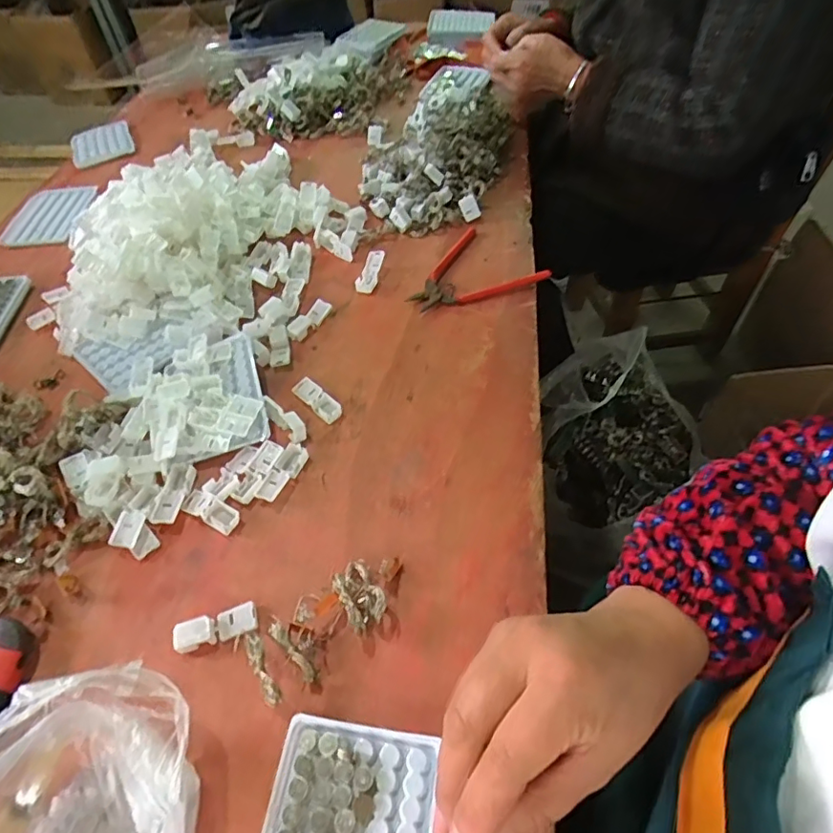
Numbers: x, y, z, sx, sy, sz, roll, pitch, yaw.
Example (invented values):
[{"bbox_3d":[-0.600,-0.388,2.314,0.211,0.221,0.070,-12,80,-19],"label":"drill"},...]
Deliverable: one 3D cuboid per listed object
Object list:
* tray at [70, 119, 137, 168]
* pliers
[{"bbox_3d":[-0.500,-0.436,0.845,0.092,0.010,0.110,-21,53,-12],"label":"tray"},{"bbox_3d":[0.051,-0.156,0.586,0.133,0.017,0.133,-32,56,-19],"label":"pliers"}]

